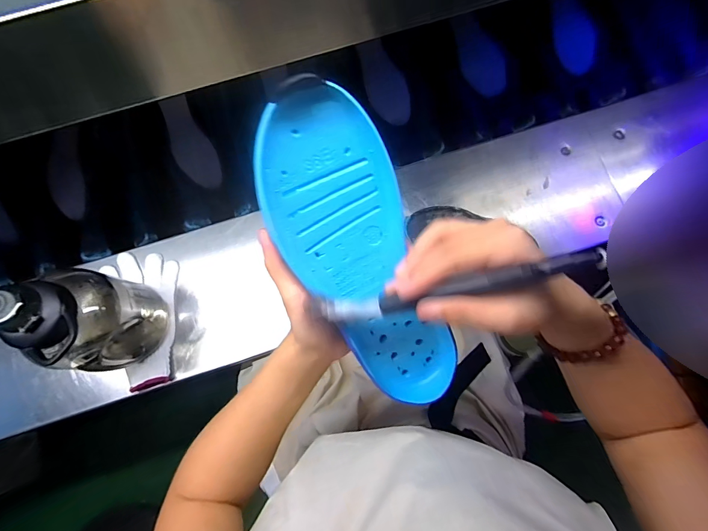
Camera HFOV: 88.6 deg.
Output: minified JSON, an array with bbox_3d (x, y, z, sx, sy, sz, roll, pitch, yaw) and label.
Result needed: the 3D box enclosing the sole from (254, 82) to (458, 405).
[{"bbox_3d":[0.008,0.003,0.264,0.089,0.027,0.240,-26,112,-5],"label":"sole"}]

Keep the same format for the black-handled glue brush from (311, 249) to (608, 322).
[{"bbox_3d":[0.057,0.015,0.225,0.166,0.017,0.016,-15,79,22],"label":"black-handled glue brush"}]

